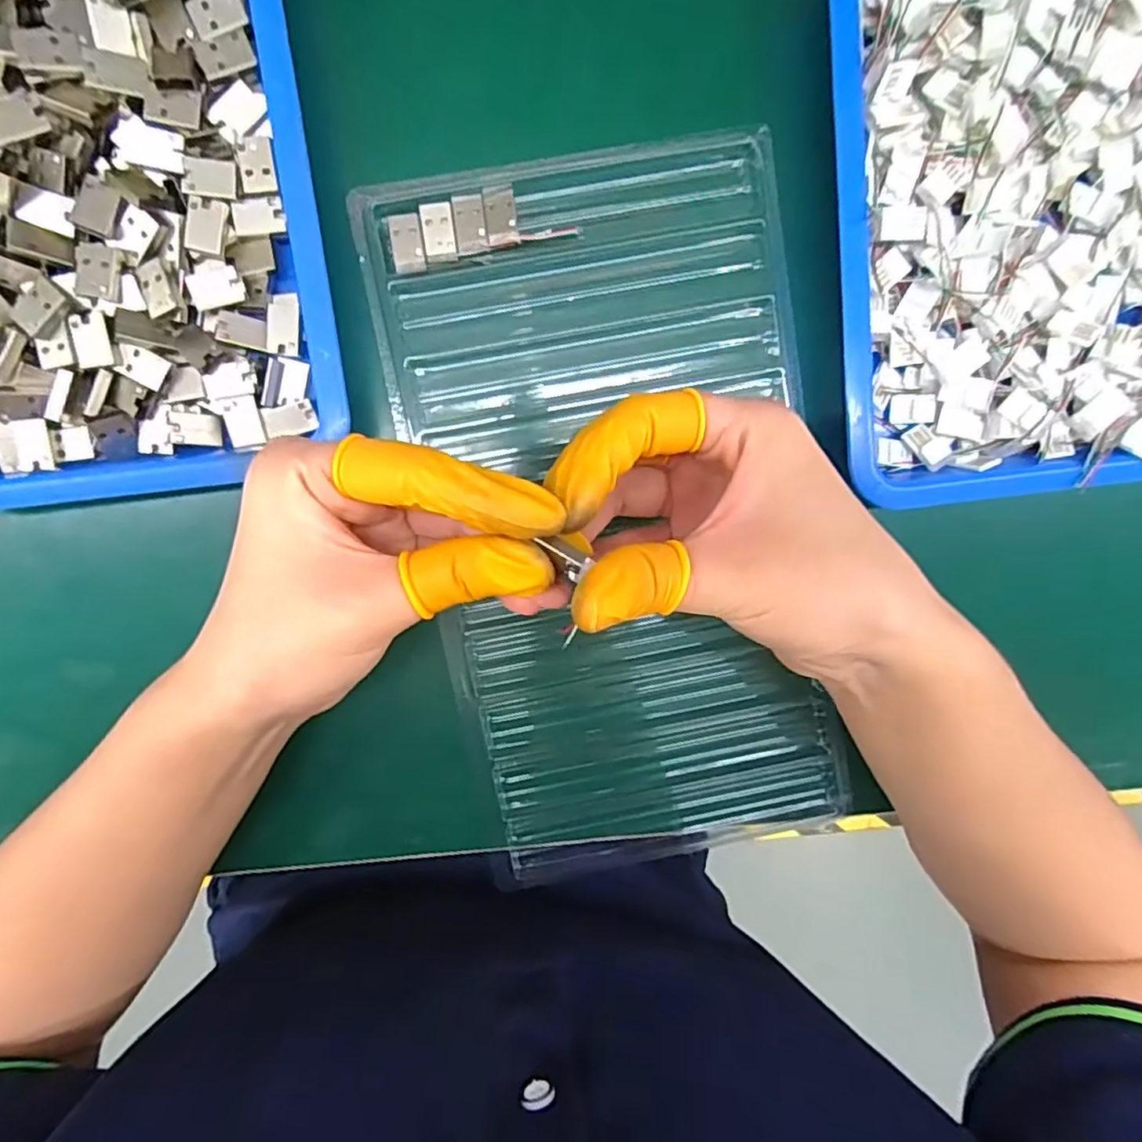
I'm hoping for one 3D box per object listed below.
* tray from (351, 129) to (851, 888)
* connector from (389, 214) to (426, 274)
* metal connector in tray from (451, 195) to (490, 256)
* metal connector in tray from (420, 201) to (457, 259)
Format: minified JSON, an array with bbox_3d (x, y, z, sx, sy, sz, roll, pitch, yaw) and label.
[{"bbox_3d":[0.020,-0.016,0.263,0.161,0.013,0.292,-9,99,-3],"label":"tray"},{"bbox_3d":[-0.062,-0.124,0.237,0.011,0.004,0.020,-8,99,-3],"label":"connector"},{"bbox_3d":[-0.038,-0.132,0.238,0.012,0.004,0.020,-10,99,-3],"label":"metal connector in tray"},{"bbox_3d":[-0.050,-0.129,0.237,0.012,0.004,0.019,-9,99,-3],"label":"metal connector in tray"}]

